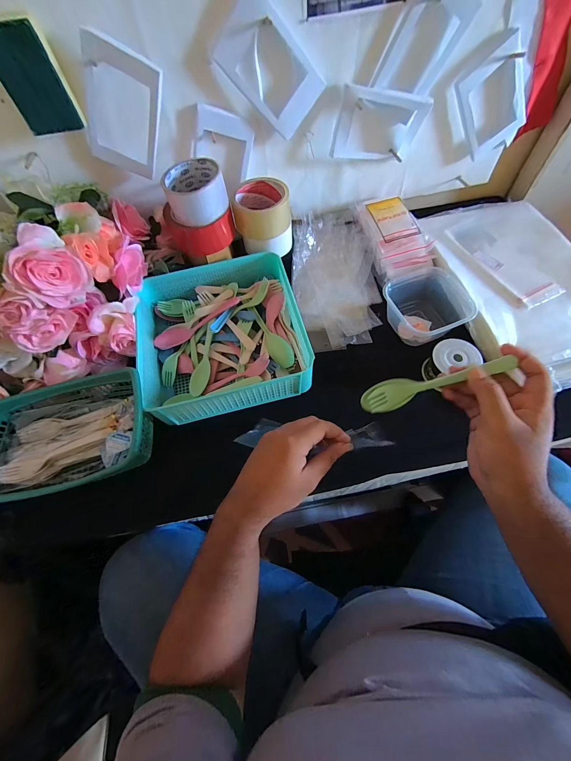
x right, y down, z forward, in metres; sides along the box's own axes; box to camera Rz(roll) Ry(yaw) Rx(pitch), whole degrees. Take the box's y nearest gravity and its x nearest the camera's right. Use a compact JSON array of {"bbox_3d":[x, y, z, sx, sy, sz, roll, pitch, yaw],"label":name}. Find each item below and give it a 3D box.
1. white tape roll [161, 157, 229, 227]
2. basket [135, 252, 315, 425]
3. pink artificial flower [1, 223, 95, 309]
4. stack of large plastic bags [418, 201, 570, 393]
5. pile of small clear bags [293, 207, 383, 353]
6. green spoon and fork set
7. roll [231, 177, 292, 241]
[{"bbox_3d":[-0.134,-0.287,0.452,0.085,0.053,0.085,-2,62,3],"label":"white tape roll"},{"bbox_3d":[-0.103,-0.085,0.489,0.243,0.070,0.271,-13,62,-3],"label":"basket"},{"bbox_3d":[-0.292,-0.130,0.369,0.058,0.087,0.080,37,71,21],"label":"pink artificial flower"},{"bbox_3d":[0.404,-0.174,0.514,0.250,0.034,0.387,-11,62,-2],"label":"stack of large plastic bags"},{"bbox_3d":[0.091,-0.194,0.547,0.148,0.029,0.288,-9,73,-5],"label":"pile of small clear bags"},{"bbox_3d":[0.158,0.004,0.321,0.151,0.019,0.032,-16,61,15],"label":"green spoon and fork set"},{"bbox_3d":[-0.042,-0.288,0.496,0.092,0.061,0.082,-13,62,-3],"label":"roll"}]

